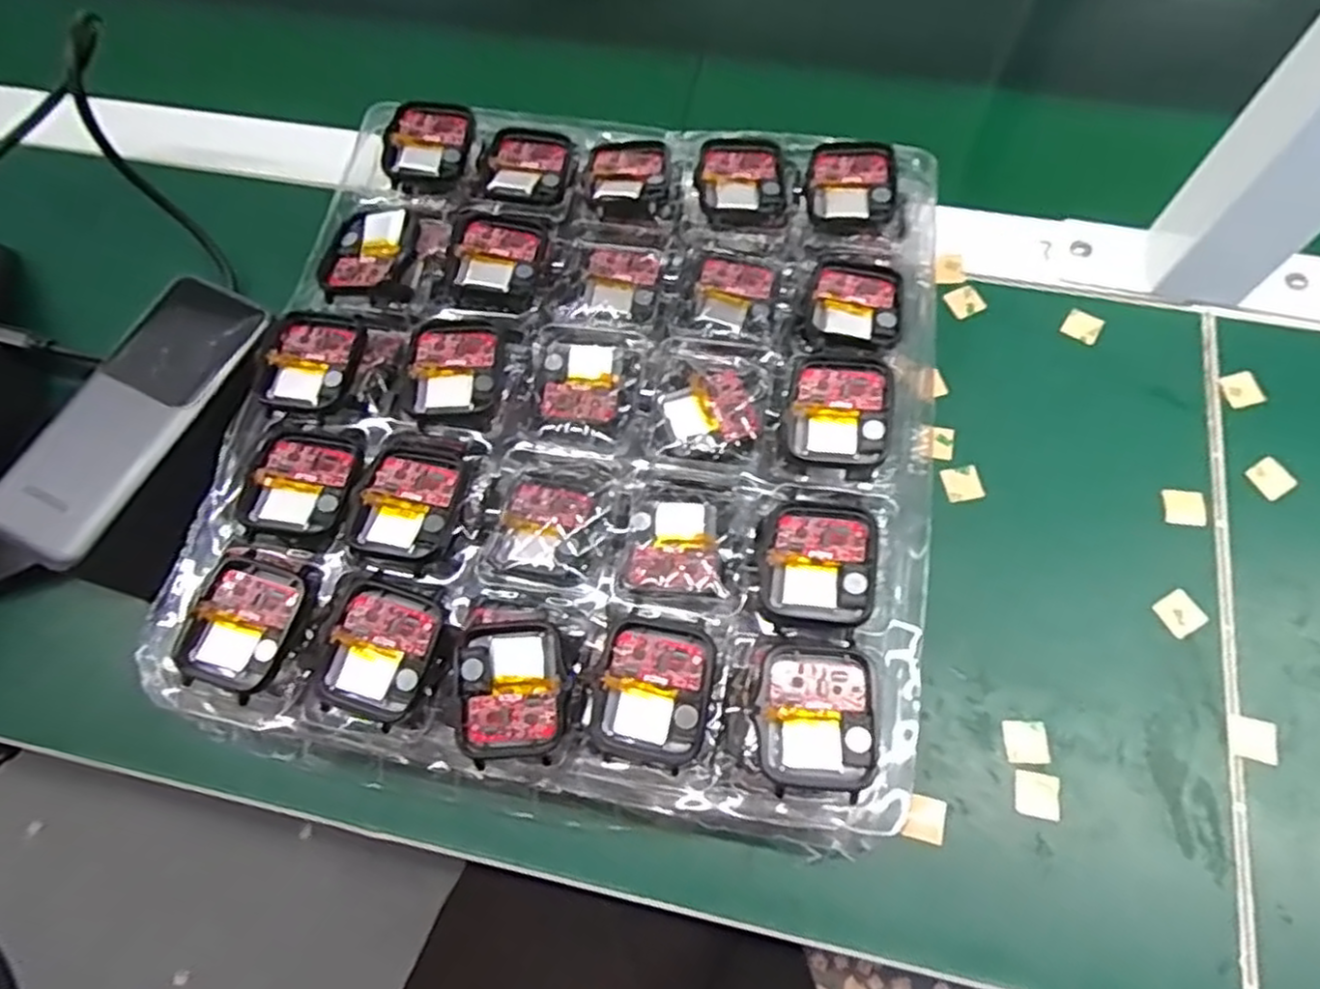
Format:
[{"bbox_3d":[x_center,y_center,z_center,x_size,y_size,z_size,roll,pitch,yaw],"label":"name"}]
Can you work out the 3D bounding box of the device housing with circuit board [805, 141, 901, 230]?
[{"bbox_3d":[0.082,-0.132,0.312,0.036,0.008,0.040,6,68,5],"label":"device housing with circuit board"}]

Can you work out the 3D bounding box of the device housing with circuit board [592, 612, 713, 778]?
[{"bbox_3d":[-0.002,0.064,0.240,0.036,0.011,0.045,10,69,7],"label":"device housing with circuit board"}]

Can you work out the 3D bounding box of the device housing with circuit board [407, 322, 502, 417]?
[{"bbox_3d":[-0.080,-0.048,0.284,0.033,0.009,0.040,-1,68,3],"label":"device housing with circuit board"}]

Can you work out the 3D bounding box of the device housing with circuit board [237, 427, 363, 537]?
[{"bbox_3d":[-0.132,-0.004,0.273,0.041,0.010,0.039,7,68,6],"label":"device housing with circuit board"}]

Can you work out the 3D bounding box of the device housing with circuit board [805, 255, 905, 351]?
[{"bbox_3d":[0.078,-0.076,0.294,0.036,0.013,0.045,10,69,7],"label":"device housing with circuit board"}]

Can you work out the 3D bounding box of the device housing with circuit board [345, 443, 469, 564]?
[{"bbox_3d":[-0.091,0.002,0.267,0.035,0.009,0.044,9,69,6],"label":"device housing with circuit board"}]

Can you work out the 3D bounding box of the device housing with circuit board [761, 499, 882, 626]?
[{"bbox_3d":[0.054,0.022,0.249,0.037,0.007,0.042,6,68,5],"label":"device housing with circuit board"}]

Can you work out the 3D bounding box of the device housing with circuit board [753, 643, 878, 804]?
[{"bbox_3d":[0.049,0.070,0.231,0.037,0.004,0.043,1,68,3],"label":"device housing with circuit board"}]

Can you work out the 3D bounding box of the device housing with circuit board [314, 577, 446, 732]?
[{"bbox_3d":[-0.095,0.054,0.251,0.036,0.012,0.044,15,69,9],"label":"device housing with circuit board"}]

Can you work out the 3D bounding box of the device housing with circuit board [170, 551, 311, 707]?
[{"bbox_3d":[-0.145,0.046,0.256,0.035,0.010,0.043,16,70,9],"label":"device housing with circuit board"}]

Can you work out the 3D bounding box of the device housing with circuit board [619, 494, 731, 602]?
[{"bbox_3d":[0.006,0.019,0.267,0.037,0.009,0.039,7,68,6],"label":"device housing with circuit board"}]

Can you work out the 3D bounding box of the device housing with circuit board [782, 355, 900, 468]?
[{"bbox_3d":[0.067,-0.030,0.274,0.038,0.015,0.041,10,69,7],"label":"device housing with circuit board"}]

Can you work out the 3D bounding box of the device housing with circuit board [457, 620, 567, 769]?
[{"bbox_3d":[-0.049,0.065,0.243,0.035,0.008,0.043,-1,68,2],"label":"device housing with circuit board"}]

